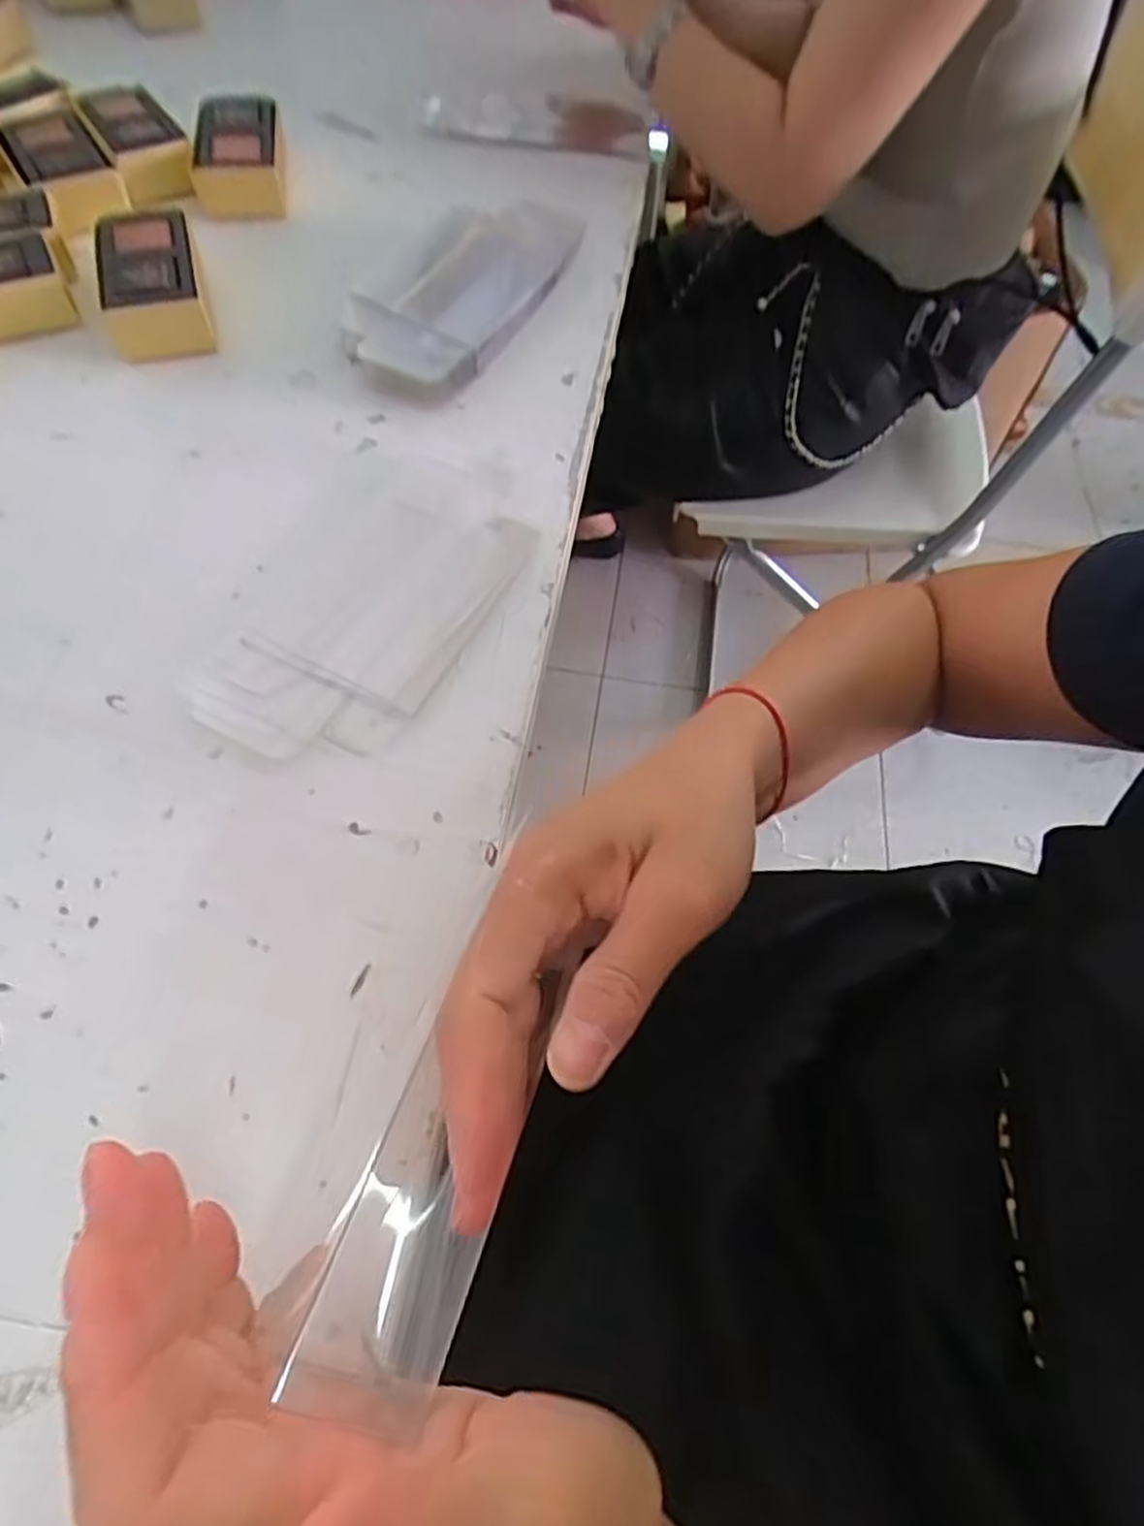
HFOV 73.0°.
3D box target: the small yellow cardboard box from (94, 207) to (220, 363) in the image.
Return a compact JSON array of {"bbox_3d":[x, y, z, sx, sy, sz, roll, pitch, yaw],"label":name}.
[{"bbox_3d":[-0.260,-0.301,0.481,0.055,0.033,0.122,-16,61,-13],"label":"small yellow cardboard box"}]

